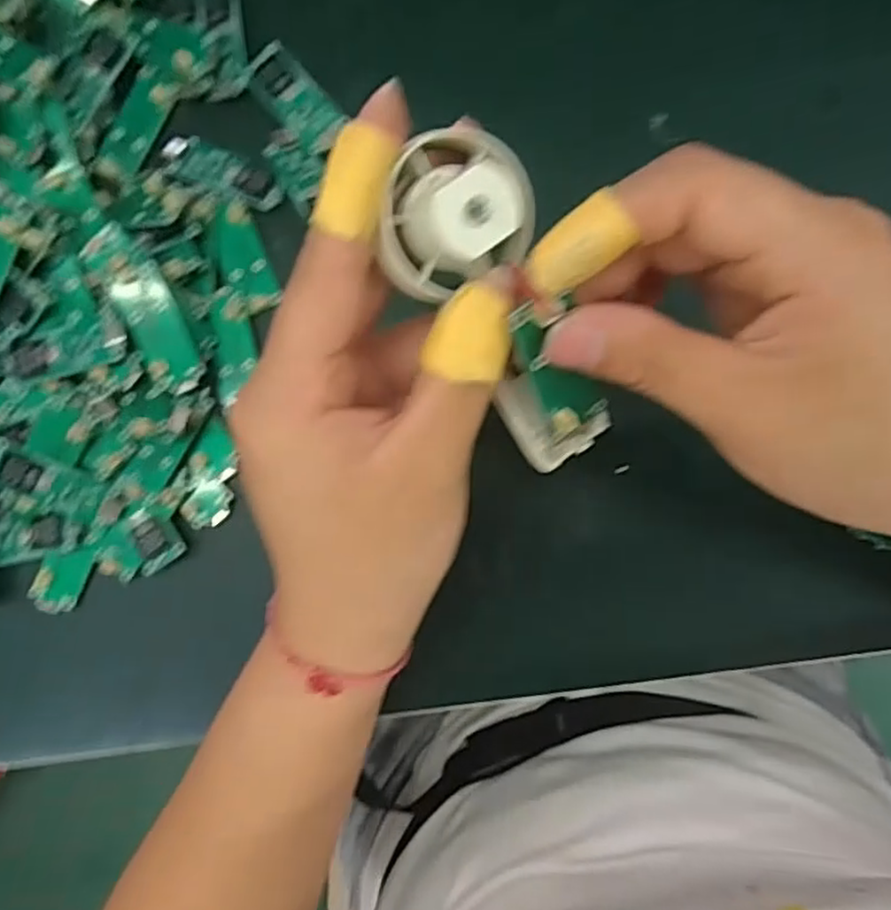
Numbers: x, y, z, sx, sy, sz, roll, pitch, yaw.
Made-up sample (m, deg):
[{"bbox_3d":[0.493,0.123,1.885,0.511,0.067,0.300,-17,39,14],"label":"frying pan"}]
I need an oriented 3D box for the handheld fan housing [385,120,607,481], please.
[{"bbox_3d":[0.013,-0.034,0.174,0.036,0.016,0.091,-23,124,4],"label":"handheld fan housing"}]

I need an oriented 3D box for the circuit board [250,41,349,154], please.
[{"bbox_3d":[-0.061,-0.146,0.281,0.022,0.004,0.043,-43,87,3],"label":"circuit board"}]

